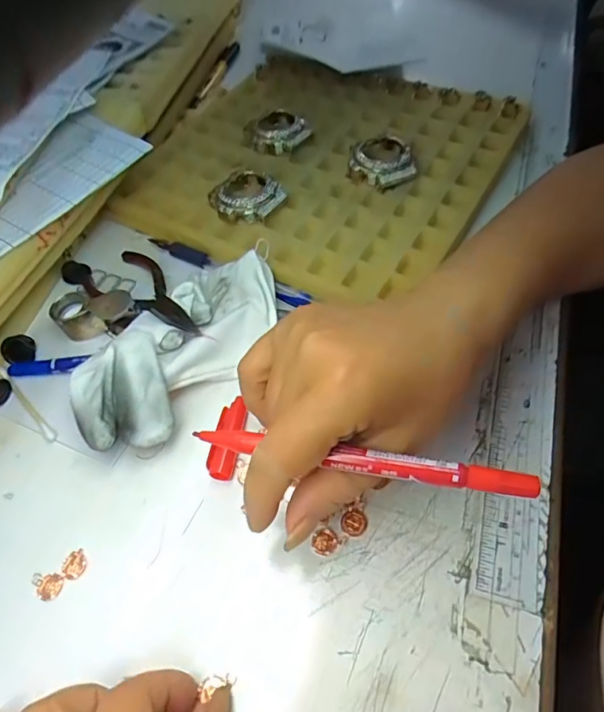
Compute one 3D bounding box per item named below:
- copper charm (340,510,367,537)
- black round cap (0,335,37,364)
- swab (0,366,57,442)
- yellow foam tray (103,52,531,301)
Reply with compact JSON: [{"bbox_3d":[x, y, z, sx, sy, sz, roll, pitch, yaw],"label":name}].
[{"bbox_3d":[0.025,0.080,0.227,0.012,0.004,0.012,-4,54,5],"label":"copper charm"},{"bbox_3d":[-0.175,-0.004,0.293,0.017,0.012,0.019,31,64,26],"label":"black round cap"},{"bbox_3d":[-0.163,0.028,0.280,0.006,0.004,0.067,-41,59,-20],"label":"swab"},{"bbox_3d":[0.010,-0.161,0.374,0.256,0.024,0.244,23,61,22],"label":"yellow foam tray"}]

